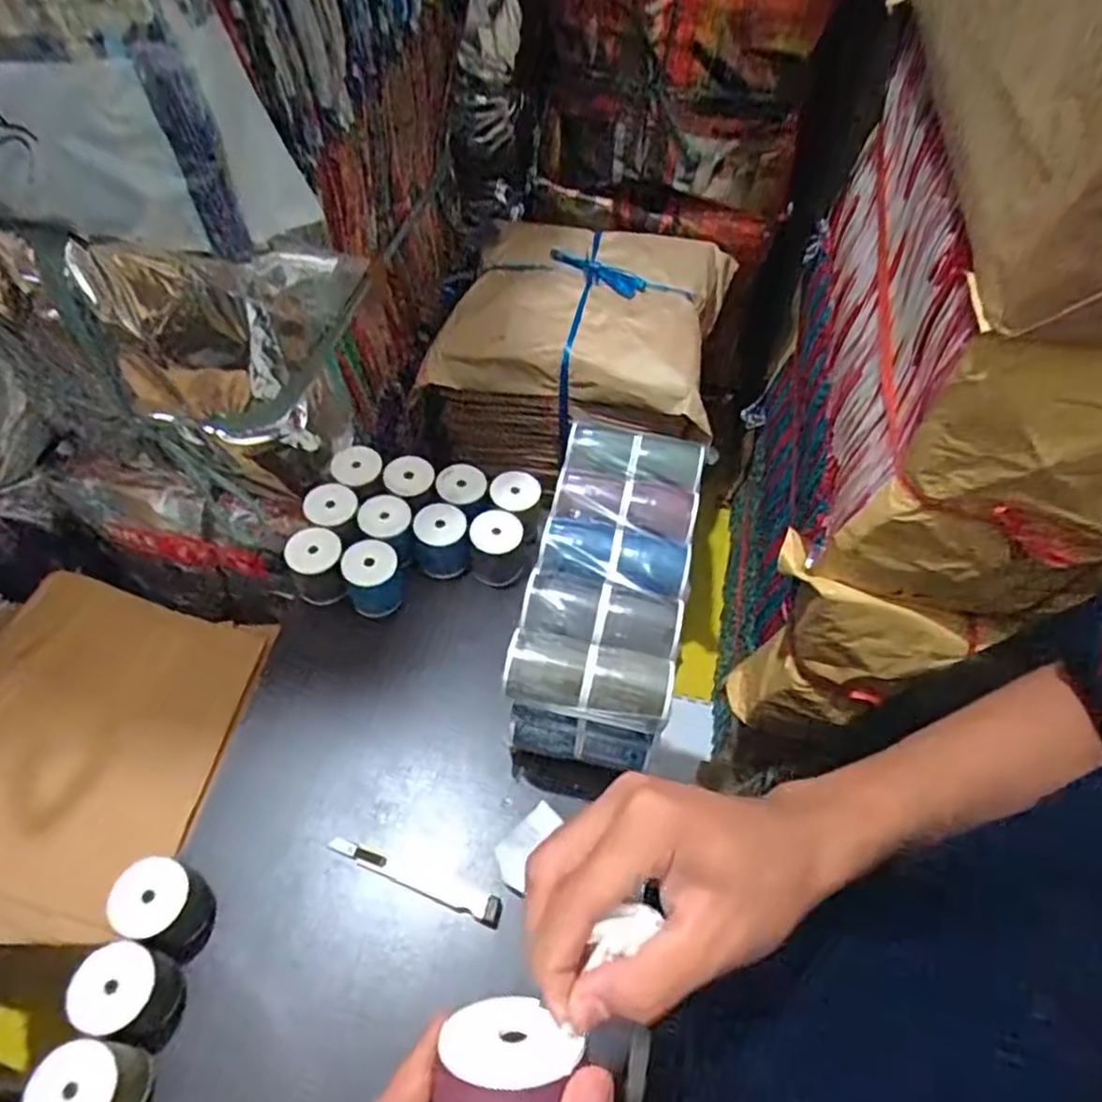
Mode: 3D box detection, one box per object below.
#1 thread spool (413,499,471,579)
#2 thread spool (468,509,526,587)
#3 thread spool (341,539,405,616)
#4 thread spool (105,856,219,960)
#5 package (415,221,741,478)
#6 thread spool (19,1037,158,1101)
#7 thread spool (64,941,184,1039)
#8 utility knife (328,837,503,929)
[{"bbox_3d":[-0.116,-0.008,0.771,0.056,0.070,0.054,1,56,-2],"label":"thread spool"},{"bbox_3d":[-0.057,-0.004,0.768,0.058,0.060,0.055,1,56,-2],"label":"thread spool"},{"bbox_3d":[-0.184,0.029,0.741,0.054,0.076,0.046,-18,58,-14],"label":"thread spool"},{"bbox_3d":[-0.302,0.279,0.562,0.062,0.062,0.056,21,57,12],"label":"thread spool"},{"bbox_3d":[0.059,-0.340,1.119,0.388,0.216,0.421,11,56,5],"label":"package"},{"bbox_3d":[-0.316,0.375,0.499,0.058,0.076,0.054,1,56,-2],"label":"thread spool"},{"bbox_3d":[-0.315,0.328,0.534,0.051,0.070,0.055,1,56,-2],"label":"thread spool"},{"bbox_3d":[-0.117,0.279,0.613,0.158,0.007,0.022,19,57,10],"label":"utility knife"}]

